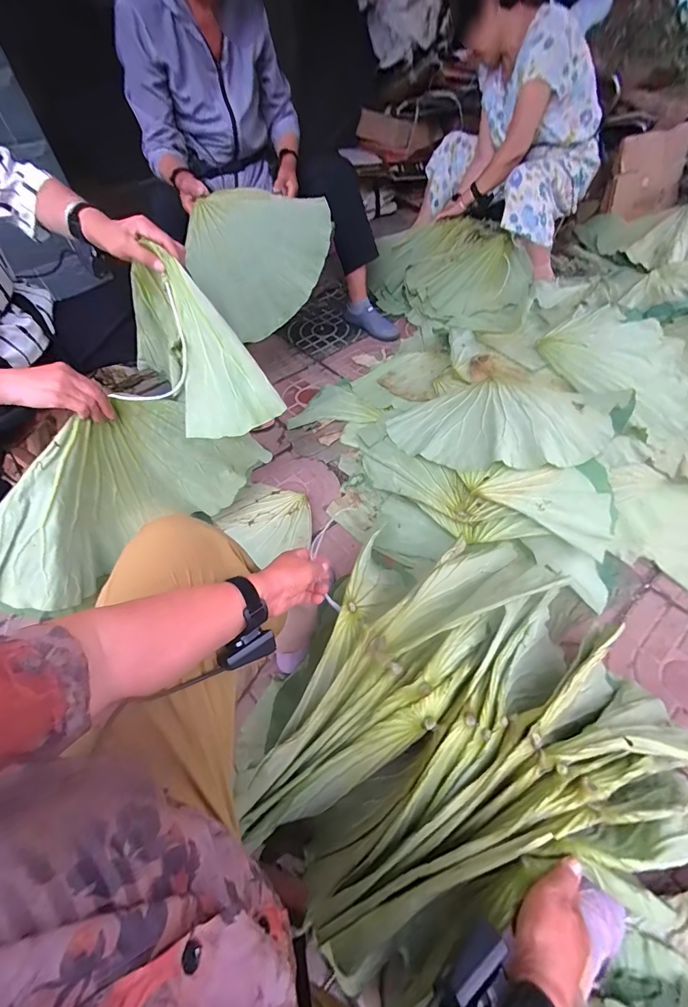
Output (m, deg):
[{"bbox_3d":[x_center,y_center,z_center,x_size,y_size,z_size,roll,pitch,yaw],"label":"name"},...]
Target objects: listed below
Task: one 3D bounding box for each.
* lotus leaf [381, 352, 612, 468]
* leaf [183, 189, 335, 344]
[{"bbox_3d":[0.409,-0.225,1.016,0.473,0.095,0.436,-2,53,3],"label":"lotus leaf"},{"bbox_3d":[-0.271,-0.721,1.160,0.386,0.077,0.423,0,98,-4],"label":"leaf"}]

